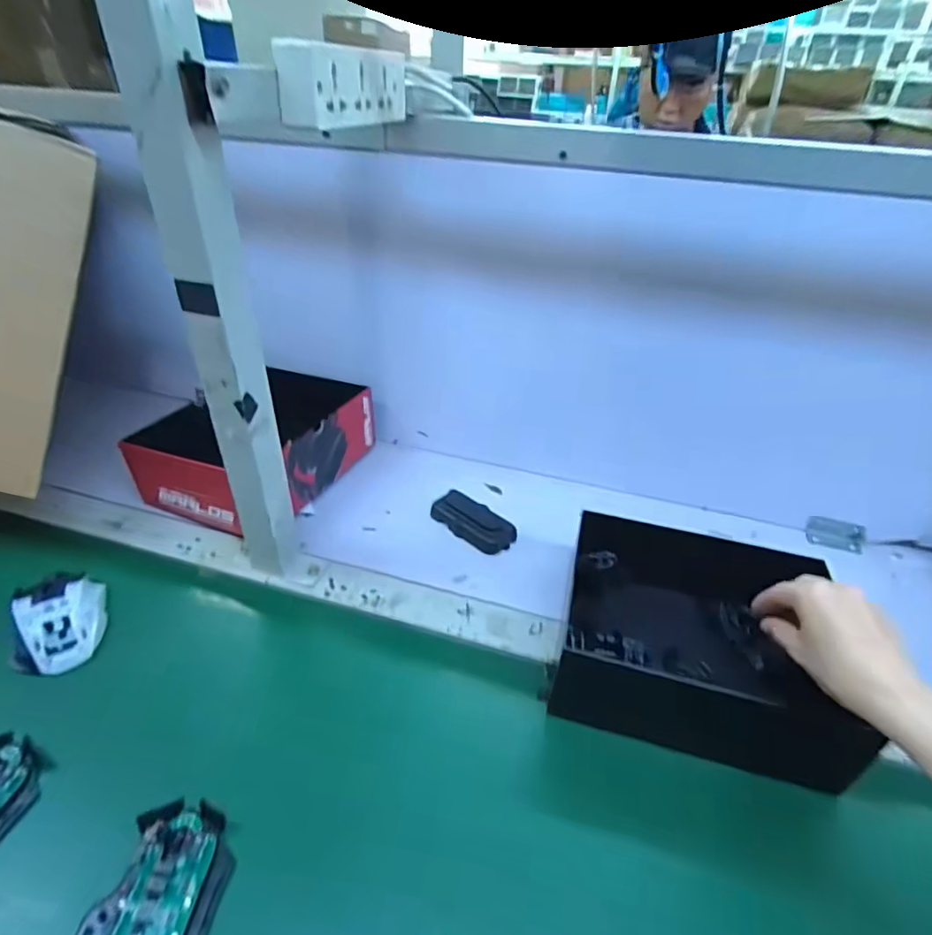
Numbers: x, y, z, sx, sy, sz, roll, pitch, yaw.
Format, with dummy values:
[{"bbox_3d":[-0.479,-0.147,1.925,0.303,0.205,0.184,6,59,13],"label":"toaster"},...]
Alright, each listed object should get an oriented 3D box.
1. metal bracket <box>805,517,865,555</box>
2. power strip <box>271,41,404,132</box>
[{"bbox_3d":[0.444,0.080,0.634,0.060,0.022,0.026,12,39,12],"label":"metal bracket"},{"bbox_3d":[-0.092,-0.298,0.415,0.028,0.050,0.169,12,39,12],"label":"power strip"}]

